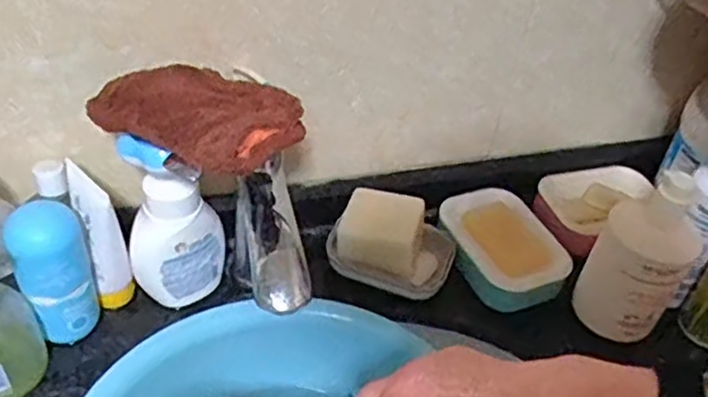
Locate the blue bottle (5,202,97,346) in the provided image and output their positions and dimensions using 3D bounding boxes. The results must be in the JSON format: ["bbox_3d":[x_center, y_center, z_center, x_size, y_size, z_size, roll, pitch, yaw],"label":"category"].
[{"bbox_3d":[-0.238,0.054,0.547,0.053,0.118,0.059,-19,49,-25],"label":"blue bottle"}]

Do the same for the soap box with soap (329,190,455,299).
[{"bbox_3d":[0.040,0.037,0.647,0.112,0.056,0.081,17,44,10],"label":"soap box with soap"}]

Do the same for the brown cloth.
[{"bbox_3d":[-0.107,-0.061,0.484,0.145,0.035,0.073,24,45,17],"label":"brown cloth"}]

